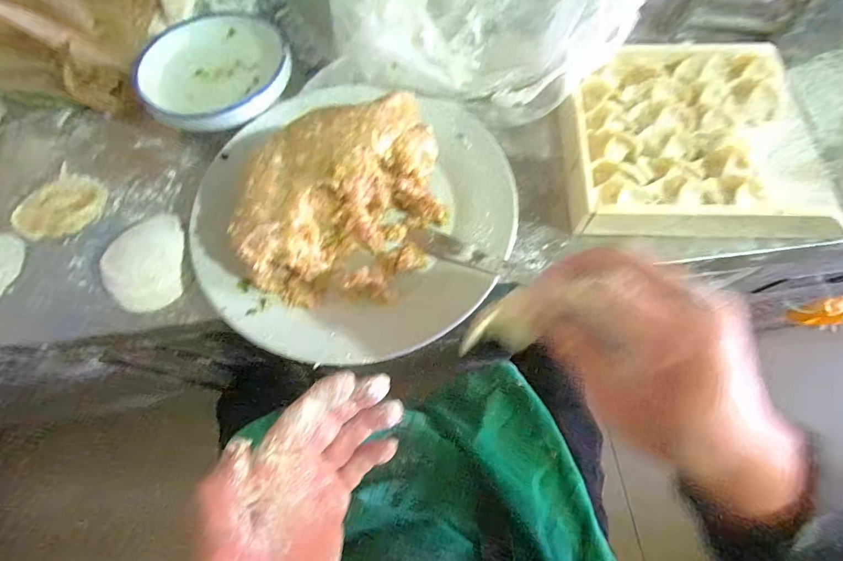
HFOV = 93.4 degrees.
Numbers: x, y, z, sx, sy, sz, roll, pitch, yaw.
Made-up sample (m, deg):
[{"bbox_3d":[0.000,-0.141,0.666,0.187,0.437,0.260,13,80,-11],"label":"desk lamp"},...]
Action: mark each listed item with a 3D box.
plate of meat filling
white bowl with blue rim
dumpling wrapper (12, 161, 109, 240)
[{"bbox_3d":[-0.062,-0.066,0.351,0.277,0.098,0.264,-1,70,2],"label":"plate of meat filling"},{"bbox_3d":[-0.217,-0.221,0.435,0.144,0.049,0.157,-1,70,2],"label":"white bowl with blue rim"},{"bbox_3d":[-0.366,-0.076,0.403,0.079,0.005,0.079,25,72,11],"label":"dumpling wrapper"}]

